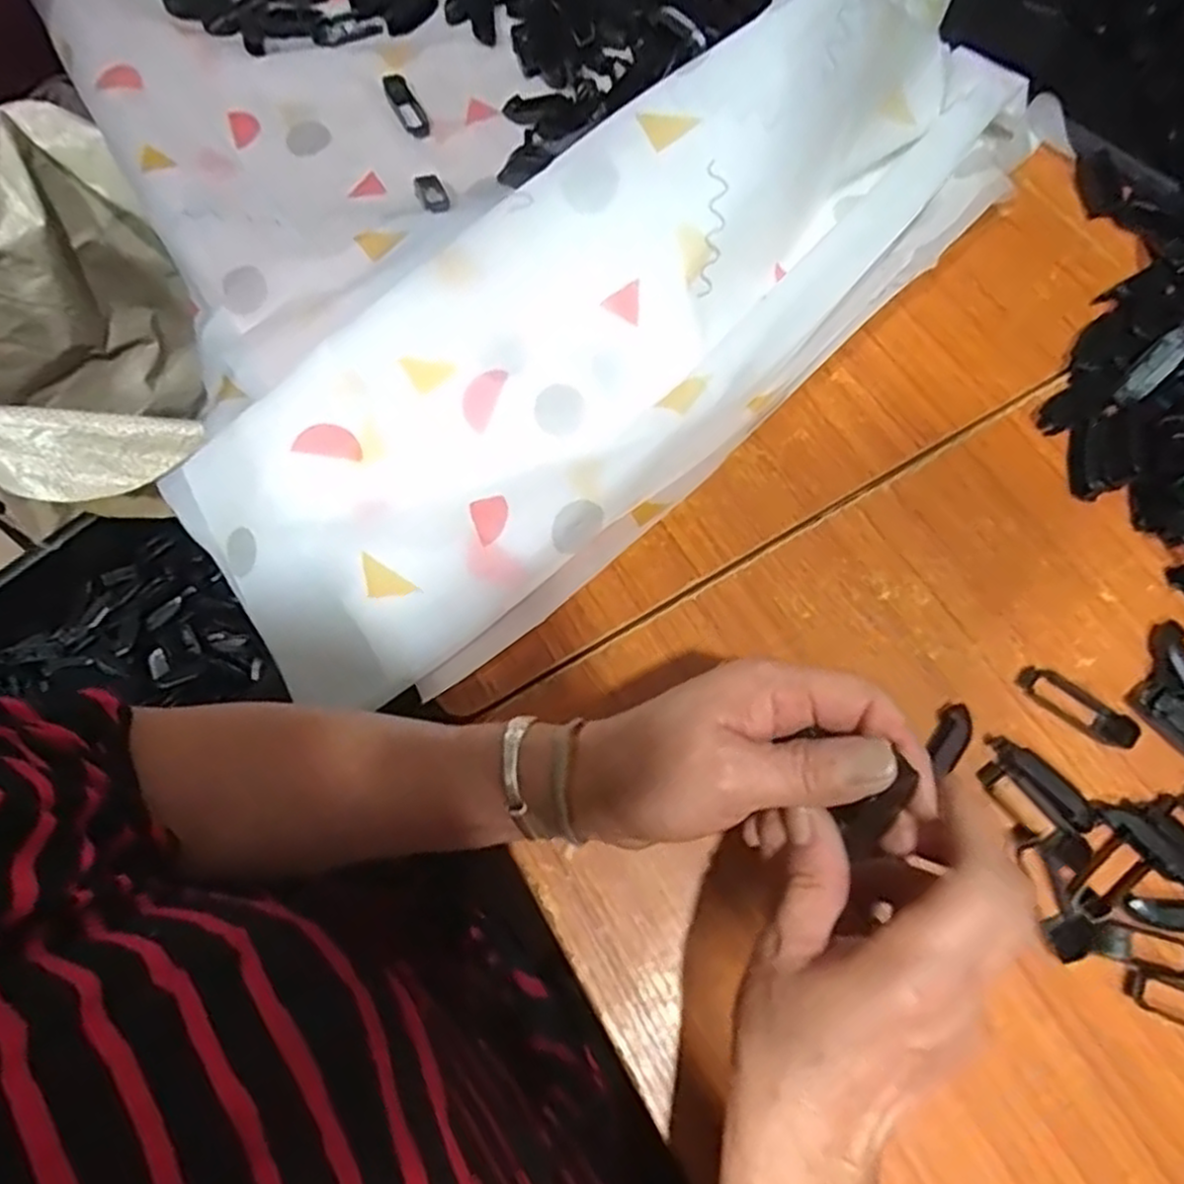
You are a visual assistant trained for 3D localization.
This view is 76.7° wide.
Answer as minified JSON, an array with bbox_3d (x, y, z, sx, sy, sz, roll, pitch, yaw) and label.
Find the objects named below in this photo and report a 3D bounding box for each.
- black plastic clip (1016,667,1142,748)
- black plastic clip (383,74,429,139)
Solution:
[{"bbox_3d":[0.251,0.058,0.383,0.059,0.011,0.018,37,76,14],"label":"black plastic clip"},{"bbox_3d":[-0.135,-0.354,0.543,0.019,0.006,0.057,-27,72,-7],"label":"black plastic clip"}]

